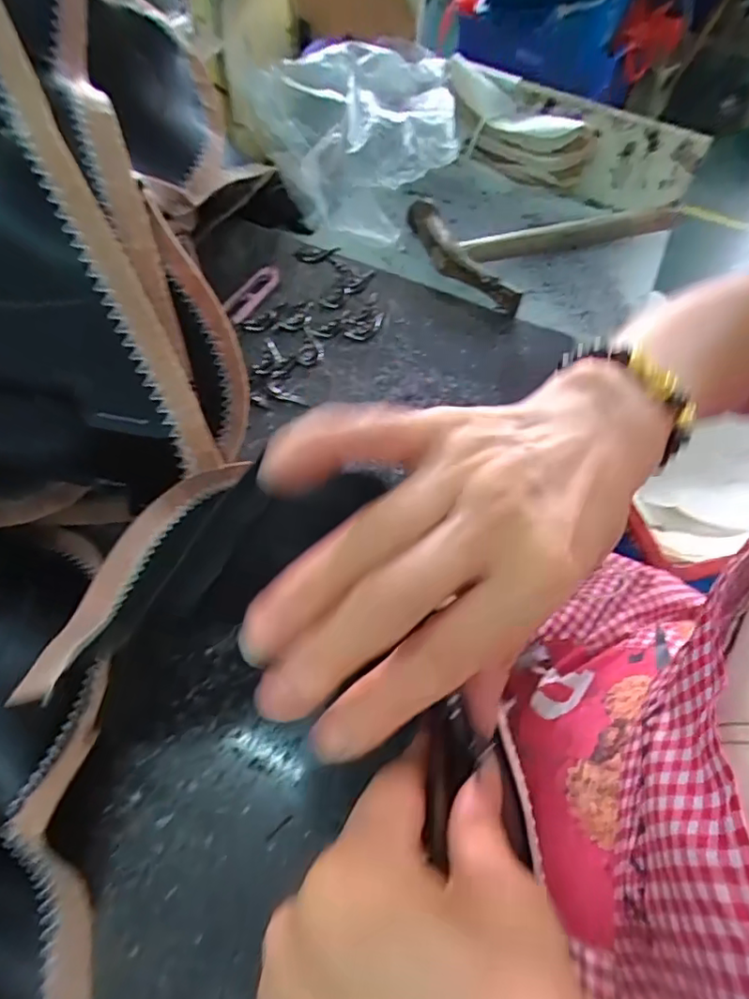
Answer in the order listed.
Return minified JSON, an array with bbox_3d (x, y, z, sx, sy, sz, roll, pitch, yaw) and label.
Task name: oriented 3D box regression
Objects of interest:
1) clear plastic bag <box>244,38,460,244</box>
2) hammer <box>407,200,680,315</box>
[{"bbox_3d":[0.009,-0.335,0.532,0.191,0.101,0.169,-27,63,-20],"label":"clear plastic bag"},{"bbox_3d":[0.166,-0.270,0.548,0.274,0.032,0.133,-33,65,-23],"label":"hammer"}]

